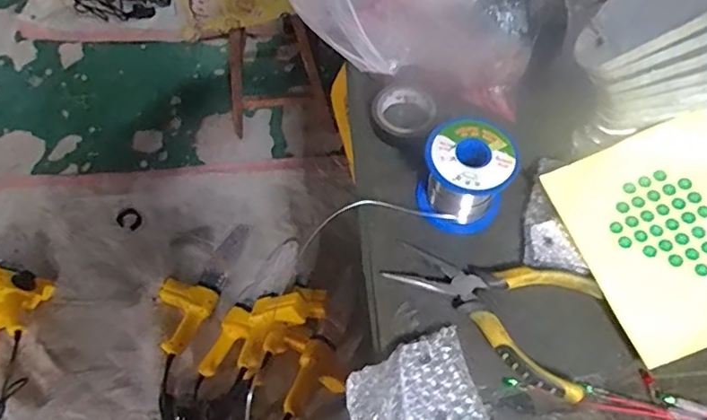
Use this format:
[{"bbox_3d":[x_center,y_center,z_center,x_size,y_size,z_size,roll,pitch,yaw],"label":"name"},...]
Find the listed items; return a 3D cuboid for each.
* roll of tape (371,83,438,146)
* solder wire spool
[{"bbox_3d":[0.040,-0.084,0.449,0.060,0.018,0.050,-31,65,-14],"label":"roll of tape"},{"bbox_3d":[0.085,-0.025,0.390,0.063,0.062,0.062,32,67,17],"label":"solder wire spool"}]

